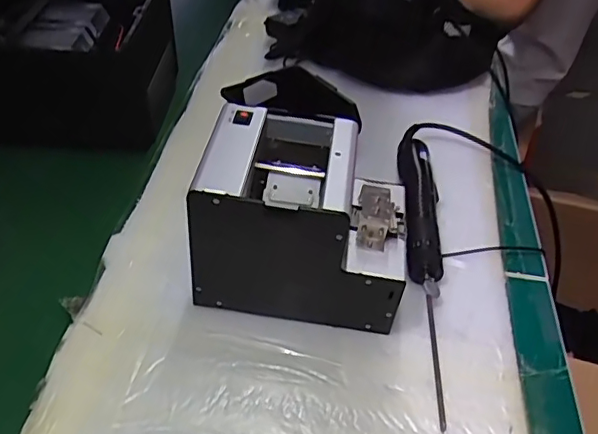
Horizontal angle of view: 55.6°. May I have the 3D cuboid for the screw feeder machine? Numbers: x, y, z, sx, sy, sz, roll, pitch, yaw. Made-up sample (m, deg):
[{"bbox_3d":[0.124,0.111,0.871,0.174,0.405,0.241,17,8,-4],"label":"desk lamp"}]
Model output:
[{"bbox_3d":[0.007,0.004,0.508,0.174,0.147,0.126,8,42,6],"label":"screw feeder machine"}]

